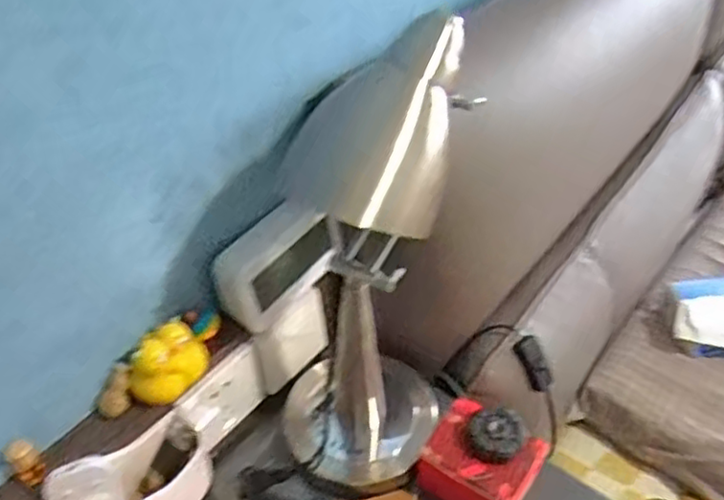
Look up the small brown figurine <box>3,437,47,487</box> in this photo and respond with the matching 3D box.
[{"bbox_3d":[-0.252,0.157,0.497,0.021,0.043,0.019,33,54,31],"label":"small brown figurine"}]

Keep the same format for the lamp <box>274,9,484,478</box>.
[{"bbox_3d":[0.004,0.034,0.554,0.138,0.390,0.171,2,44,4],"label":"lamp"}]

